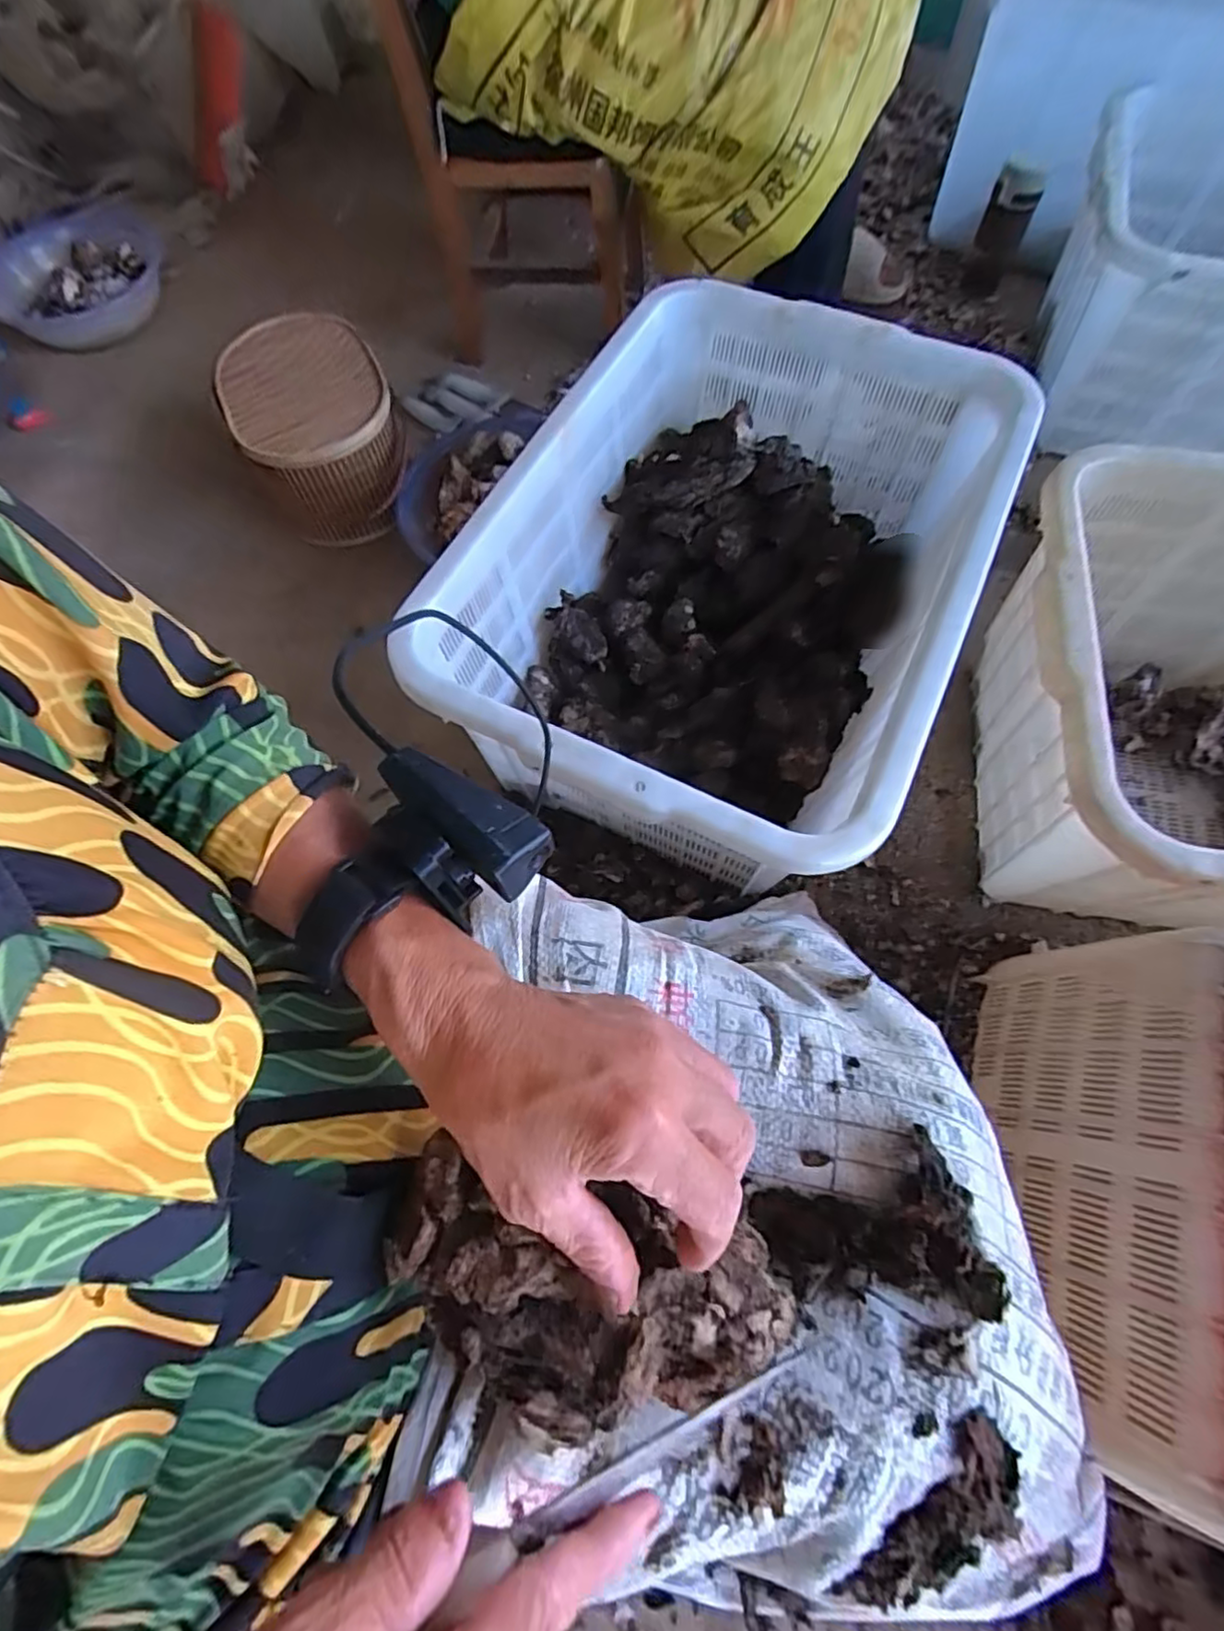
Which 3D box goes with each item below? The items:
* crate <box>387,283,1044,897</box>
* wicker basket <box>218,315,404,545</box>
[{"bbox_3d":[0.130,-0.248,0.708,0.445,0.217,0.617,27,71,13],"label":"crate"},{"bbox_3d":[-0.401,-0.527,0.925,0.207,0.171,0.265,-24,68,-7],"label":"wicker basket"}]

